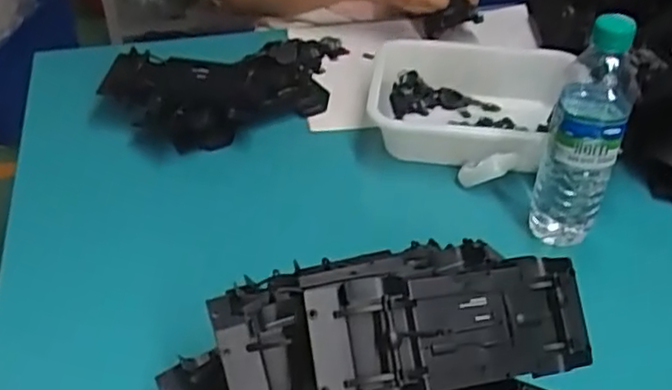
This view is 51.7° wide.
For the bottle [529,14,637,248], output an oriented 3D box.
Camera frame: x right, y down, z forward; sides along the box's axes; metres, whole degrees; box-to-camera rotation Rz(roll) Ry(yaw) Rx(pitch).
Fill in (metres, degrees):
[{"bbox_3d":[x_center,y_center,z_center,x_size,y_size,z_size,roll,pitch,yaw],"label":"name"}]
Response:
[{"bbox_3d":[0.229,-0.054,0.645,0.067,0.232,0.056,15,42,17],"label":"bottle"}]

